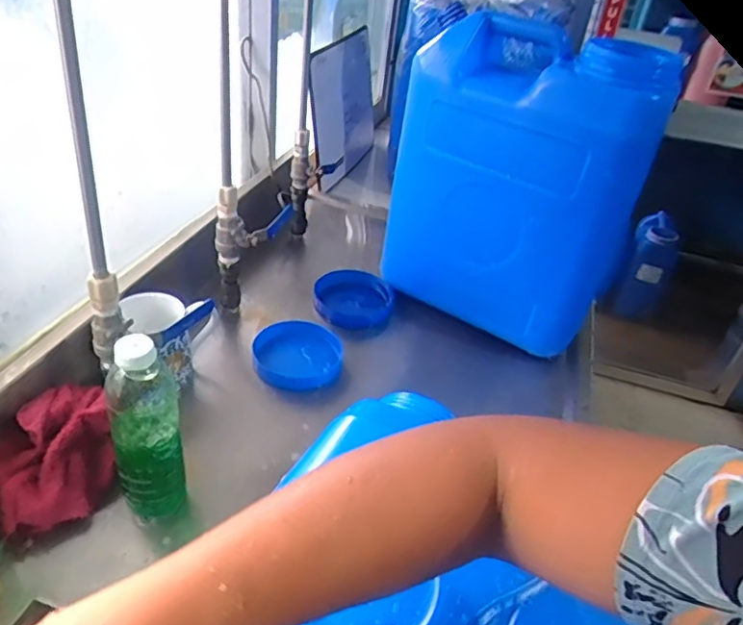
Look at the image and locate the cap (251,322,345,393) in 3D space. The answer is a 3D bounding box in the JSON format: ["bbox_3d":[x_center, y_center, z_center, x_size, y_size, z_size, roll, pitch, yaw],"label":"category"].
[{"bbox_3d":[-0.095,0.060,0.782,0.118,0.029,0.109,5,36,-4],"label":"cap"}]

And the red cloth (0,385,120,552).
[{"bbox_3d":[-0.323,0.146,0.593,0.127,0.071,0.122,-20,44,-33],"label":"red cloth"}]

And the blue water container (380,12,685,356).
[{"bbox_3d":[0.200,-0.185,0.822,0.300,0.373,0.177,29,41,27],"label":"blue water container"}]

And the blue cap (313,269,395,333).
[{"bbox_3d":[-0.028,-0.020,0.908,0.118,0.037,0.111,5,36,-4],"label":"blue cap"}]

